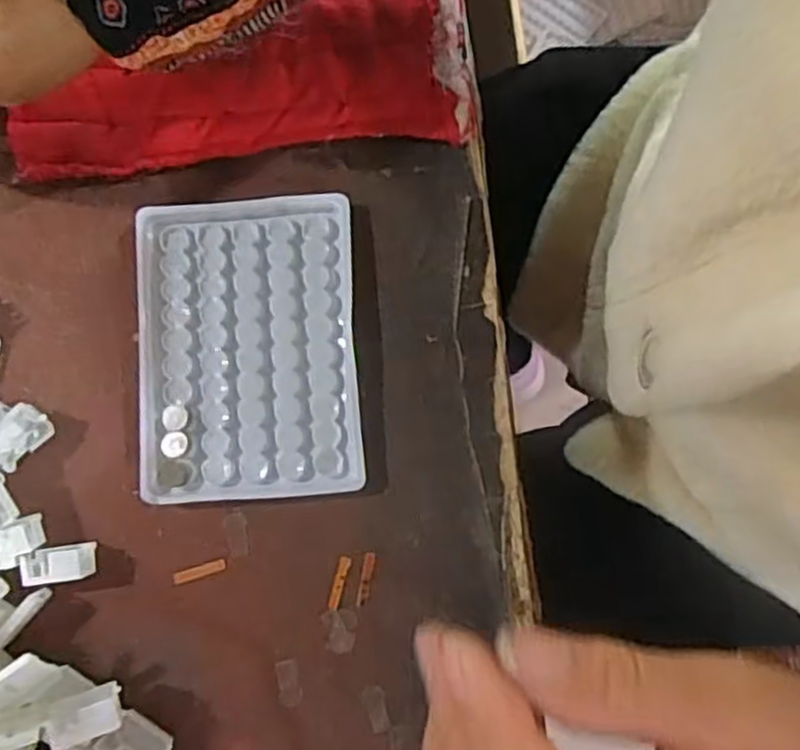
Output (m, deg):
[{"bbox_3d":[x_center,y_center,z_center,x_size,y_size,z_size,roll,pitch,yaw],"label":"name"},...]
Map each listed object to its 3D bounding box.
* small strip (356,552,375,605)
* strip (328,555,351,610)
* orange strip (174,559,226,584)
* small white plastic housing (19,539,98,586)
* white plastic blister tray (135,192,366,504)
[{"bbox_3d":[-0.014,0.085,0.310,0.005,0.004,0.022,10,80,1],"label":"small strip"},{"bbox_3d":[-0.025,0.087,0.310,0.005,0.004,0.022,13,80,2],"label":"strip"},{"bbox_3d":[-0.084,0.082,0.312,0.023,0.004,0.005,-17,80,-3],"label":"orange strip"},{"bbox_3d":[-0.141,0.078,0.308,0.026,0.015,0.014,-9,80,0],"label":"small white plastic housing"},{"bbox_3d":[-0.067,-0.013,0.322,0.094,0.008,0.128,-4,80,1],"label":"white plastic blister tray"}]

